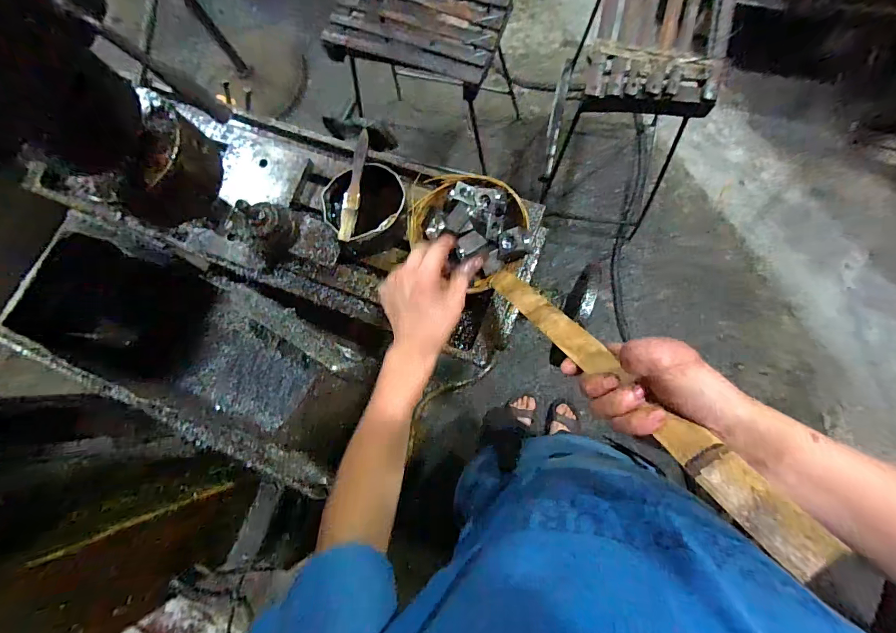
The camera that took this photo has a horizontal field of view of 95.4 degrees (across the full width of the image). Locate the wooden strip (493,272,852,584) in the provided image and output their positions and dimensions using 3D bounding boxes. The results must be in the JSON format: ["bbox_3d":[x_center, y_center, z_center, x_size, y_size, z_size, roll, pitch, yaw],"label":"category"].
[{"bbox_3d":[0.120,0.034,0.340,0.025,0.358,0.012,-37,125,2],"label":"wooden strip"}]

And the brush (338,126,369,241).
[{"bbox_3d":[-0.123,-0.170,0.531,0.021,0.009,0.146,8,82,6],"label":"brush"}]

